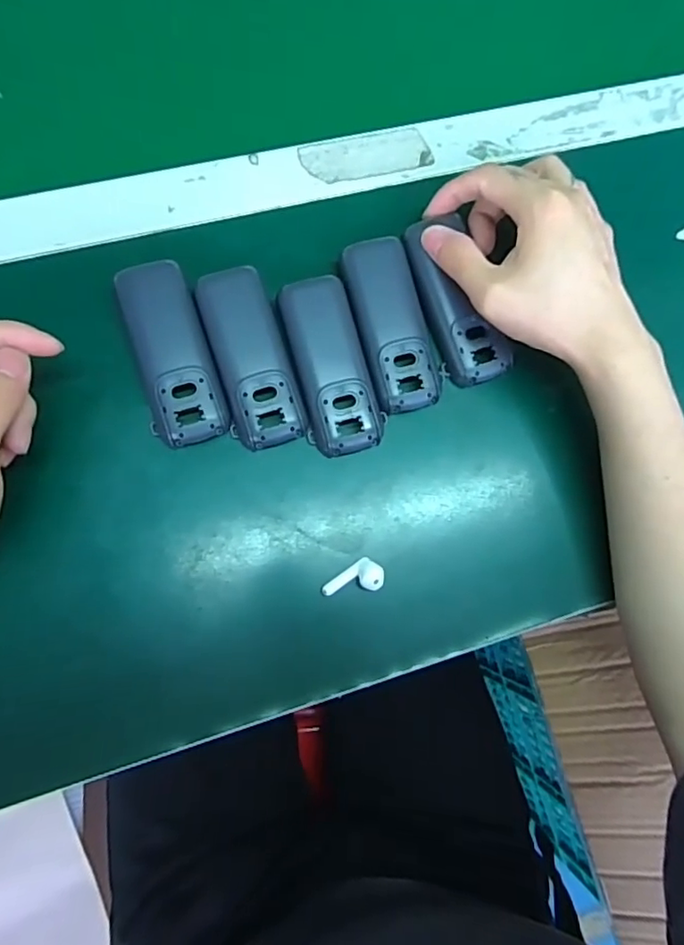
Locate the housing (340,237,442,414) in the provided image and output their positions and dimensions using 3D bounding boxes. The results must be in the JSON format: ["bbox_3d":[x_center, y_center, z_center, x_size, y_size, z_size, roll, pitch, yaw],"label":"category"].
[{"bbox_3d":[0.031,-0.091,0.362,0.041,0.021,0.107,-17,81,-11],"label":"housing"}]

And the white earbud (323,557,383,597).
[{"bbox_3d":[0.006,0.061,0.338,0.035,0.011,0.018,-5,79,-9],"label":"white earbud"}]

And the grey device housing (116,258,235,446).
[{"bbox_3d":[-0.099,-0.069,0.343,0.042,0.023,0.106,-16,81,-11],"label":"grey device housing"}]

